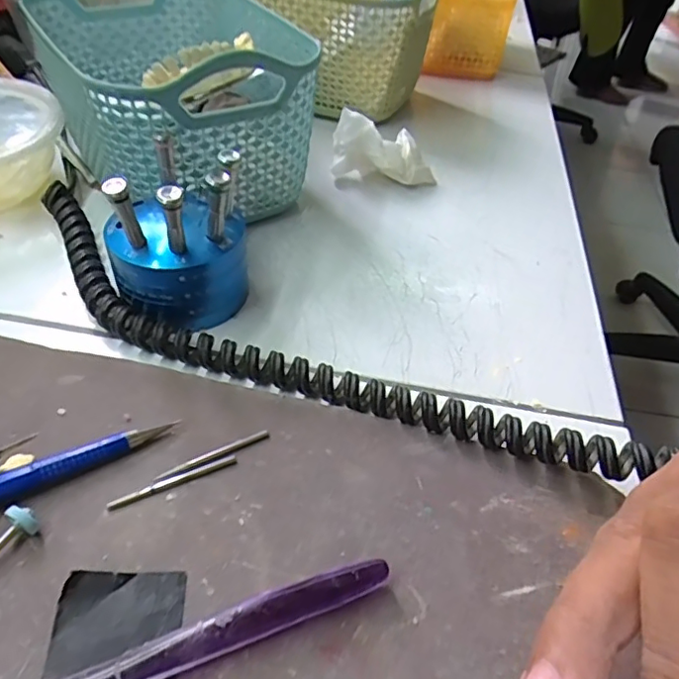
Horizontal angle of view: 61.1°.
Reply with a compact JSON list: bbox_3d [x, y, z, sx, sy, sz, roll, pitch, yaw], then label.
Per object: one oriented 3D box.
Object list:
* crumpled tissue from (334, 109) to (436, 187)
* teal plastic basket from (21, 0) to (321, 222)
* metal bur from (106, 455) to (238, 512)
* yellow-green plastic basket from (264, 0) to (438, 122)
[{"bbox_3d":[0.028,-0.114,0.350,0.062,0.040,0.018,4,44,-3],"label":"crumpled tissue"},{"bbox_3d":[-0.089,-0.137,0.323,0.115,0.087,0.172,-19,50,-25],"label":"teal plastic basket"},{"bbox_3d":[-0.057,0.048,0.197,0.044,0.004,0.004,-17,49,-23],"label":"metal bur"},{"bbox_3d":[-0.016,-0.233,0.425,0.164,0.080,0.127,20,45,13],"label":"yellow-green plastic basket"}]

